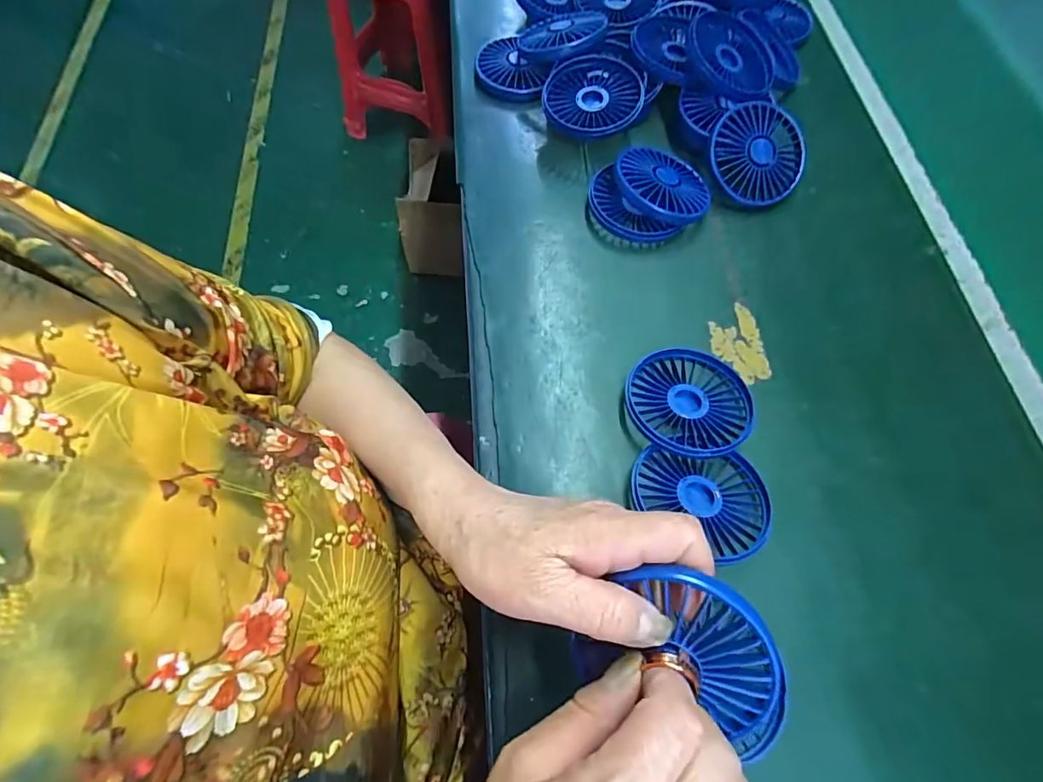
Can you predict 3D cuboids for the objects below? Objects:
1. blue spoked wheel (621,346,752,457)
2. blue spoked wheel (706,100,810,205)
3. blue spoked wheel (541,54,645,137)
[{"bbox_3d":[0.122,0.007,0.348,0.090,0.024,0.085,0,66,-1],"label":"blue spoked wheel"},{"bbox_3d":[0.212,-0.211,0.433,0.086,0.009,0.087,-1,96,-5],"label":"blue spoked wheel"},{"bbox_3d":[0.068,-0.273,0.455,0.089,0.022,0.094,-3,68,8],"label":"blue spoked wheel"}]

